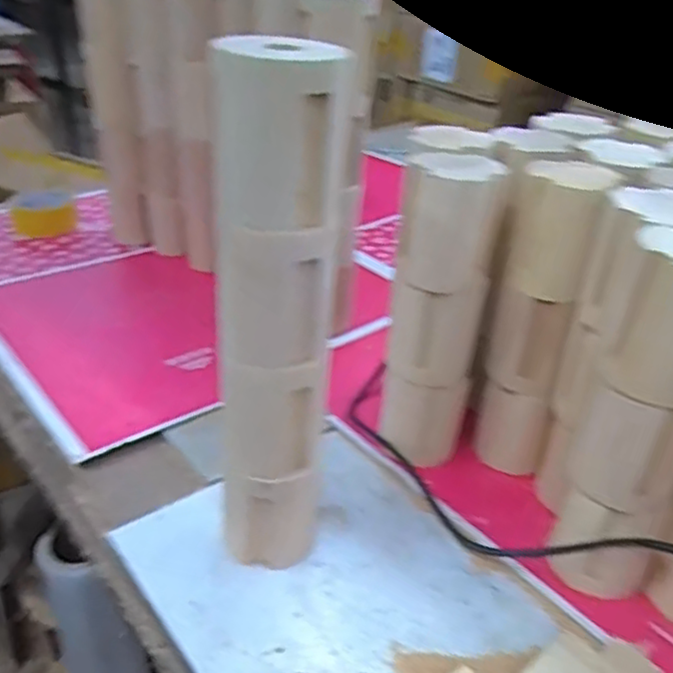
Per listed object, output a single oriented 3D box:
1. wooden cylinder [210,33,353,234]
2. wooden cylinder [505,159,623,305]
[{"bbox_3d":[-0.030,-0.120,0.402,0.070,0.100,0.064,4,32,2],"label":"wooden cylinder"},{"bbox_3d":[0.191,-0.092,0.579,0.070,0.100,0.072,19,35,23],"label":"wooden cylinder"}]

